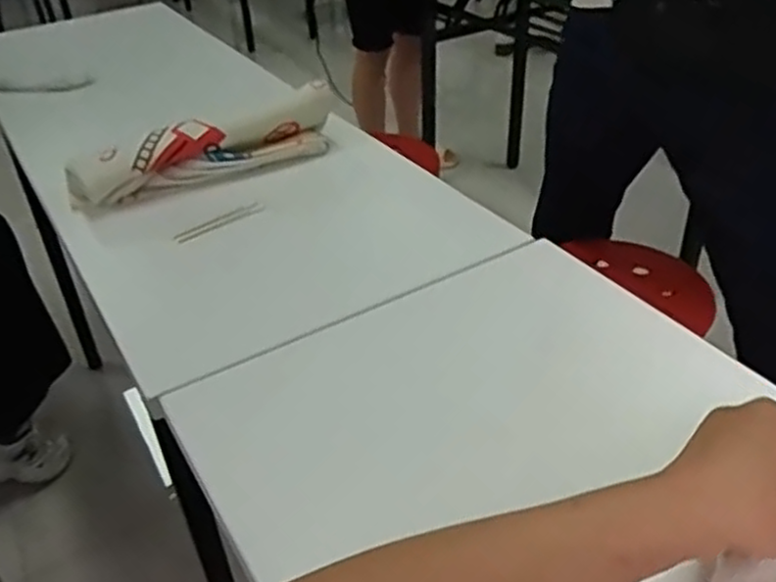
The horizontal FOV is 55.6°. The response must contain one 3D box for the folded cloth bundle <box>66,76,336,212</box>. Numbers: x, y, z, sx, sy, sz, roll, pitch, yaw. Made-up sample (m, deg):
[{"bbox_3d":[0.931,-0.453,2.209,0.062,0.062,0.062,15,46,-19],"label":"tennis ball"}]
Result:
[{"bbox_3d":[-0.213,-0.173,0.861,0.316,0.086,0.059,-17,38,-17],"label":"folded cloth bundle"}]

